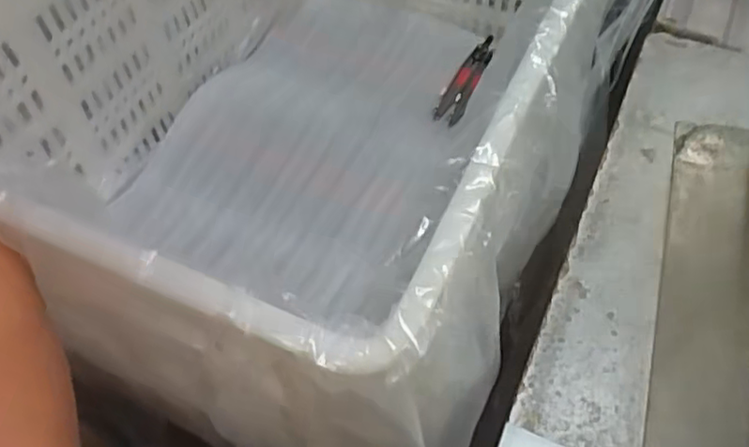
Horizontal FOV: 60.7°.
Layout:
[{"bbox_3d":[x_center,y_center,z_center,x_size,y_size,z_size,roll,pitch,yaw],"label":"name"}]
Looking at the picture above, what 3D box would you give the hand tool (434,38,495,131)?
[{"bbox_3d":[0.087,-0.137,0.613,0.029,0.023,0.115,18,56,15],"label":"hand tool"}]

